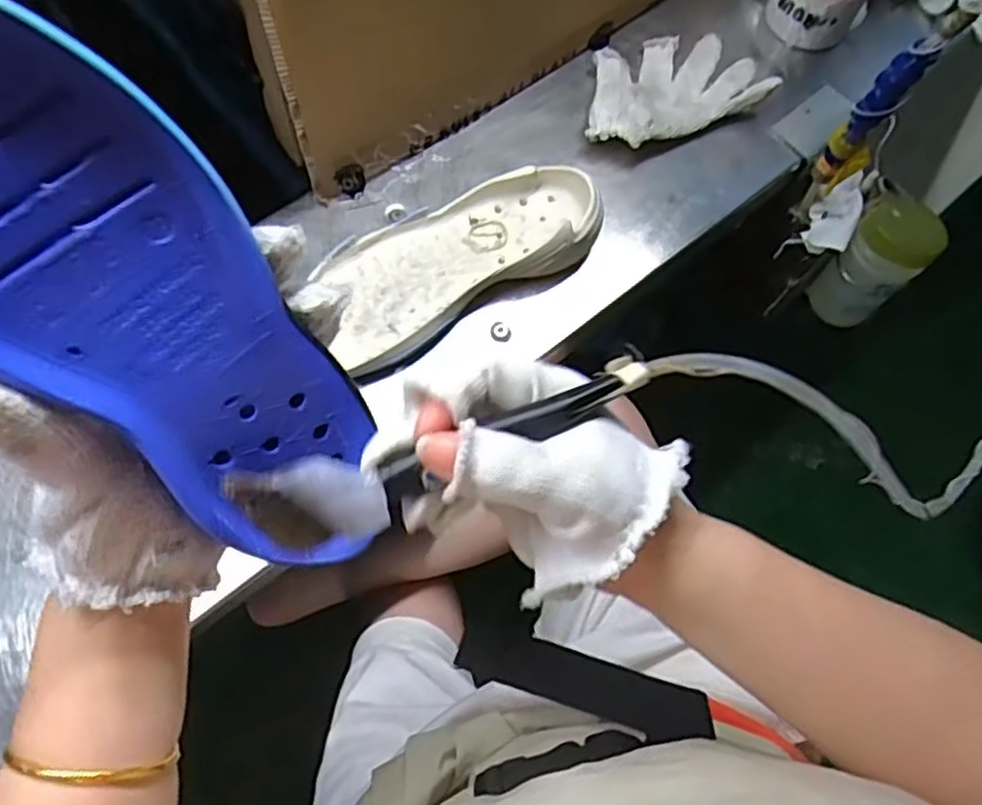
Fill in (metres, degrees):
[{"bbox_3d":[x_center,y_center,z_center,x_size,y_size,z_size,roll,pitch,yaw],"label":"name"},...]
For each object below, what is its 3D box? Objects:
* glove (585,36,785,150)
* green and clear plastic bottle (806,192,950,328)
[{"bbox_3d":[0.157,-0.287,0.665,0.181,0.037,0.109,-21,71,-17],"label":"glove"},{"bbox_3d":[0.387,-0.138,0.737,0.066,0.158,0.072,3,66,-7],"label":"green and clear plastic bottle"}]

